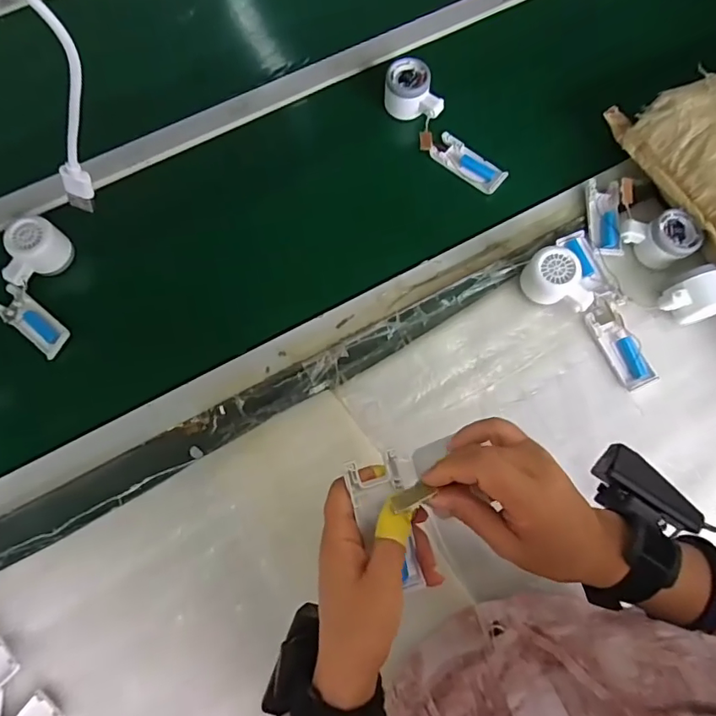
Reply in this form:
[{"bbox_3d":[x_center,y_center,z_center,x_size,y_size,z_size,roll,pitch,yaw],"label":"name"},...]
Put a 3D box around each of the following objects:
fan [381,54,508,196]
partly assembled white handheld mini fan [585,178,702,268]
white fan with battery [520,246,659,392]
[{"bbox_3d":[0.113,-0.304,0.652,0.055,0.052,0.204,-37,78,-10],"label":"fan"},{"bbox_3d":[0.351,-0.173,0.612,0.106,0.052,0.120,3,74,0],"label":"partly assembled white handheld mini fan"},{"bbox_3d":[0.278,-0.051,0.584,0.063,0.048,0.197,-45,93,-12],"label":"white fan with battery"}]

